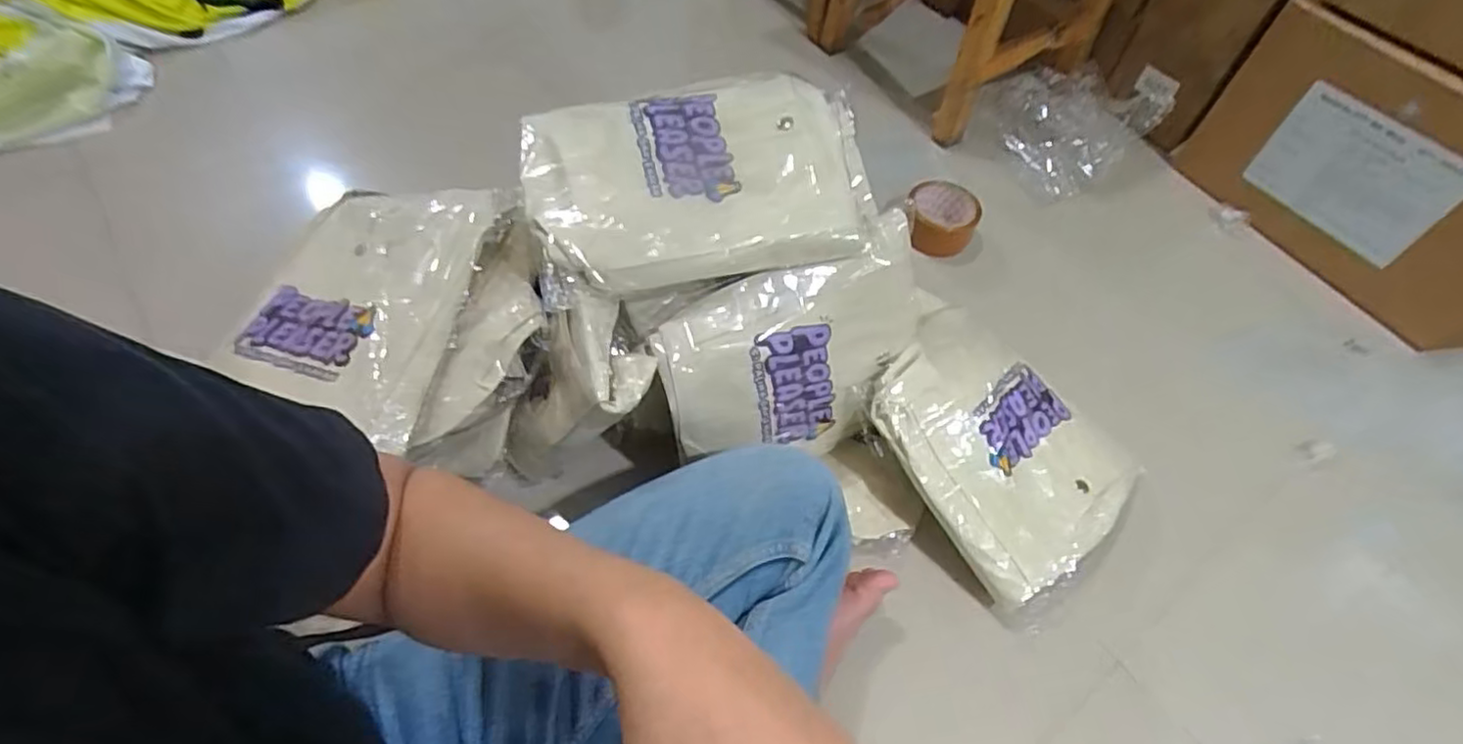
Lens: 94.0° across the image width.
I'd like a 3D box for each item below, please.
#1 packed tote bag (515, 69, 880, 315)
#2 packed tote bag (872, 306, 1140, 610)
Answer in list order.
[{"bbox_3d":[-0.025,-0.171,0.577,0.289,0.052,0.198,-12,57,-12],"label":"packed tote bag"},{"bbox_3d":[0.261,0.066,0.670,0.220,0.054,0.249,-33,84,-28],"label":"packed tote bag"}]

